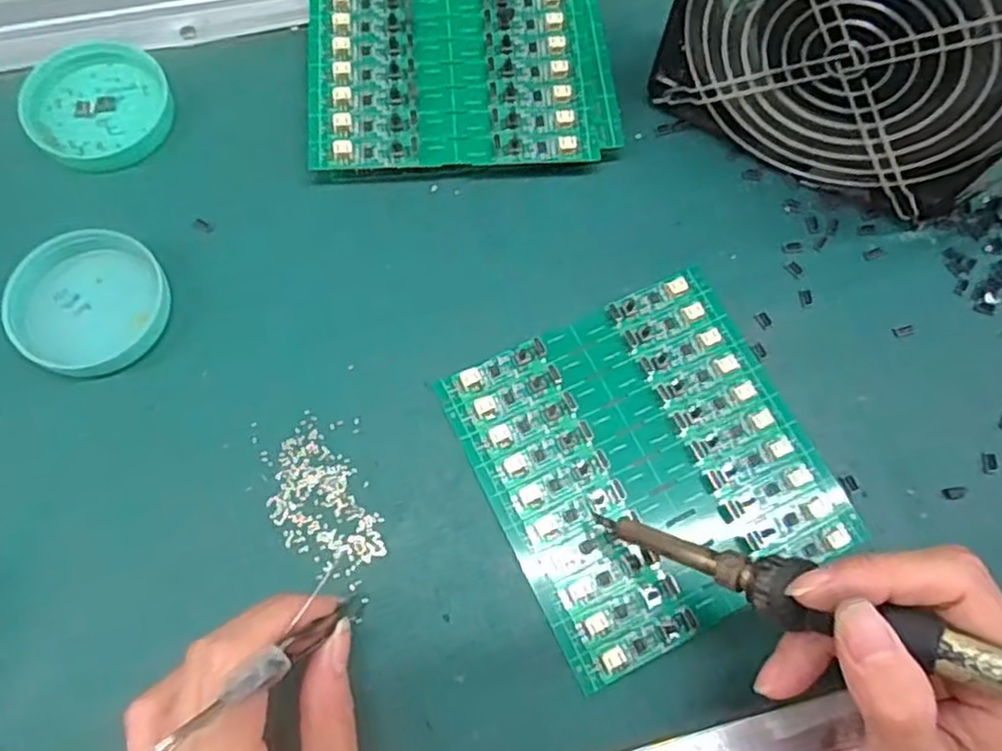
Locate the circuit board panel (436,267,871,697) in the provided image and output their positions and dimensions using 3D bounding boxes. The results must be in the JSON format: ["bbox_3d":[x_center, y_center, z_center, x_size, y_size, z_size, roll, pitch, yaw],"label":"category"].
[{"bbox_3d":[0.062,0.035,0.315,0.134,0.005,0.136,-24,73,-11],"label":"circuit board panel"}]

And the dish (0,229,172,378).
[{"bbox_3d":[-0.178,-0.032,0.321,0.061,0.015,0.062,1,70,-2],"label":"dish"}]

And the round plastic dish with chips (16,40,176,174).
[{"bbox_3d":[-0.194,-0.132,0.358,0.065,0.009,0.070,1,70,-2],"label":"round plastic dish with chips"}]

